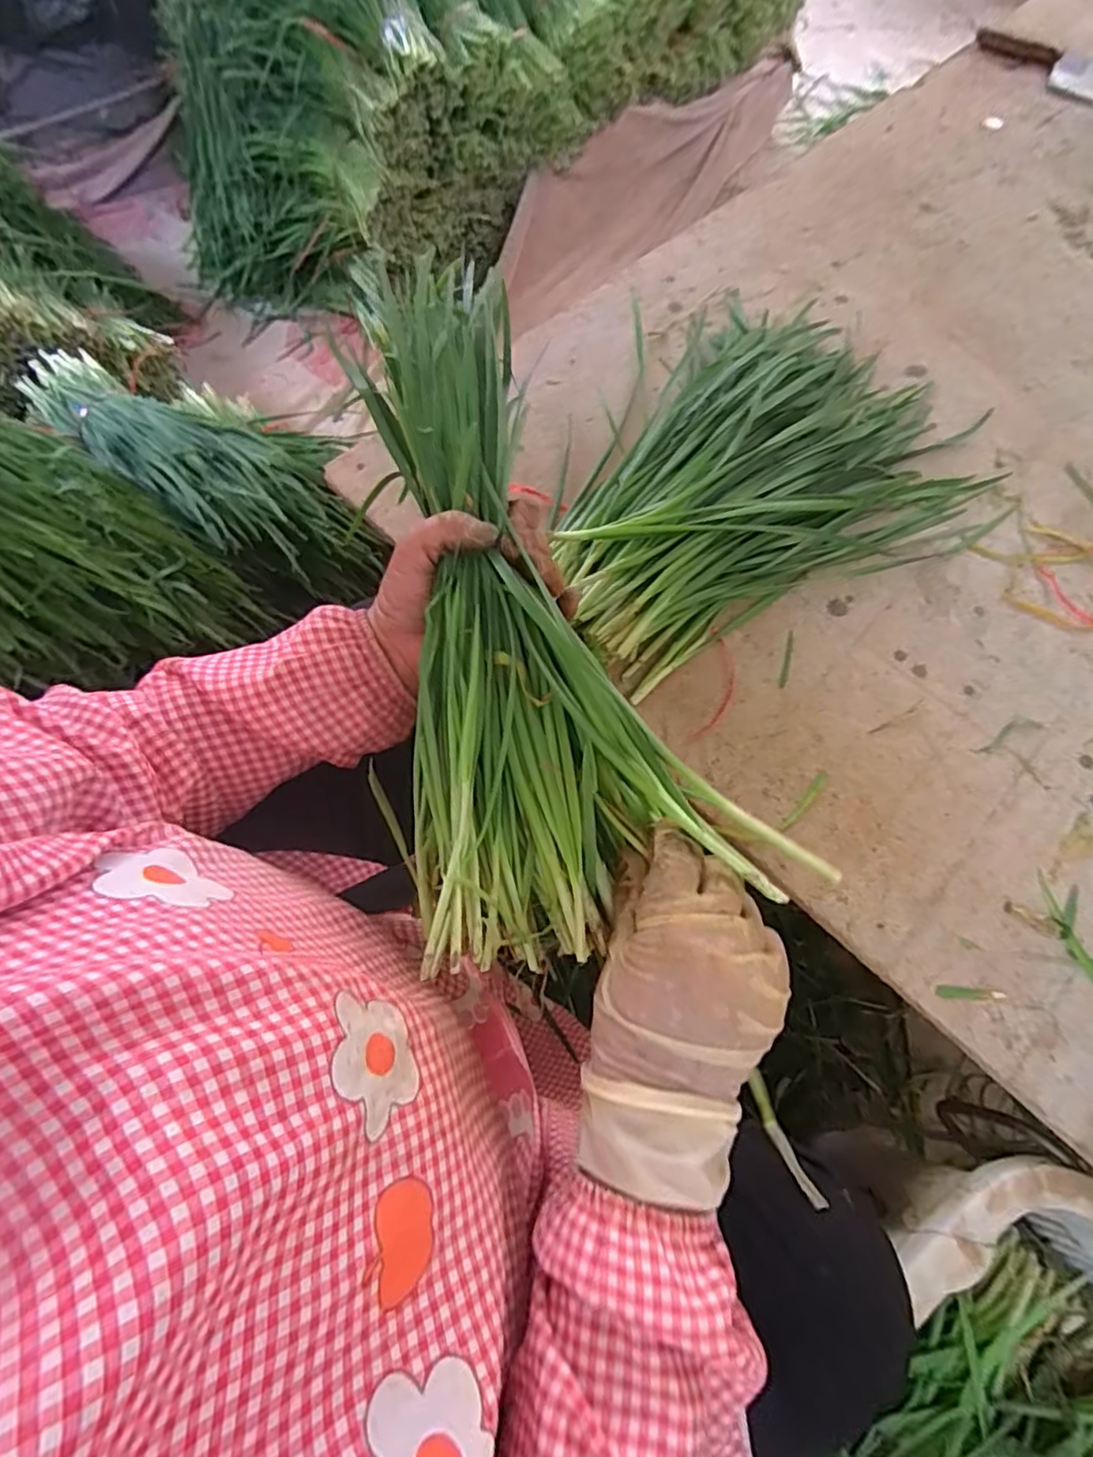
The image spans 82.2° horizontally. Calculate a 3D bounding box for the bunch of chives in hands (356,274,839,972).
[{"bbox_3d":[-0.019,-0.076,0.332,0.156,0.065,0.376,-14,79,-5],"label":"bunch of chives in hands"}]

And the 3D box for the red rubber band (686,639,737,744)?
[{"bbox_3d":[0.136,-0.032,0.500,0.028,0.004,0.101,17,72,1],"label":"red rubber band"}]

